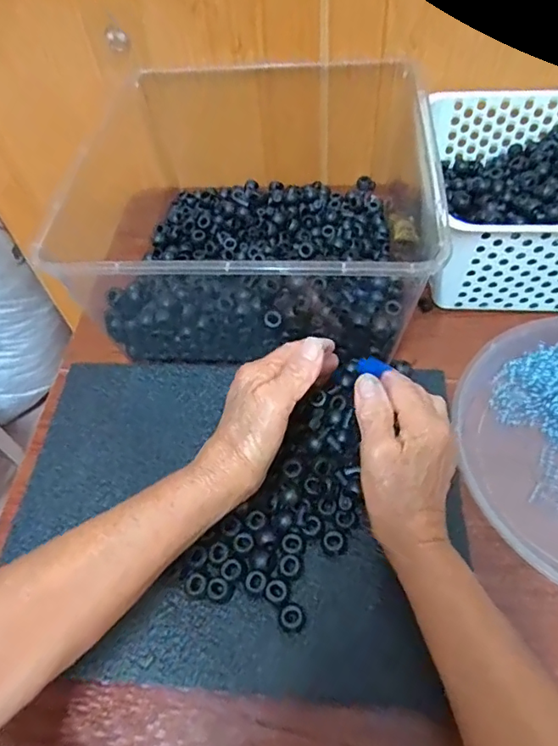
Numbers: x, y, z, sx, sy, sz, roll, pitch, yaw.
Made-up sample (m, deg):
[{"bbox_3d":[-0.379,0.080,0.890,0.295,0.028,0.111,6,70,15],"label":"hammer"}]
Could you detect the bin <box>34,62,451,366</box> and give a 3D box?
[{"bbox_3d":[-0.019,-0.156,0.492,0.288,0.133,0.286,3,57,4],"label":"bin"}]

